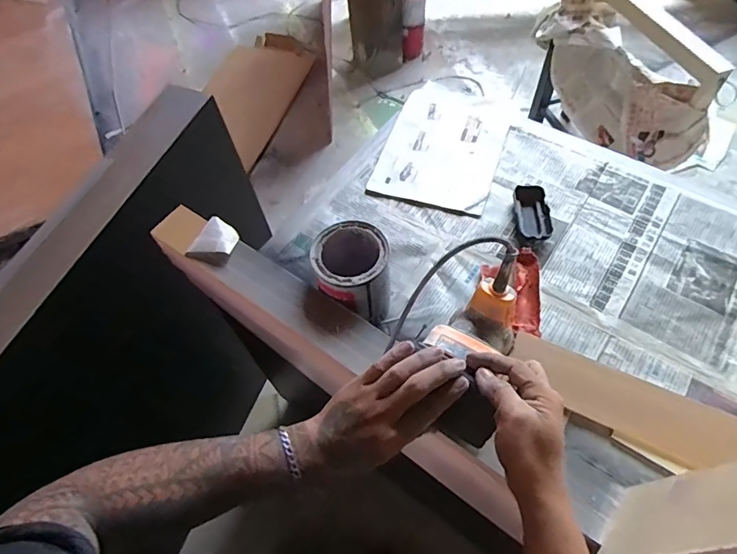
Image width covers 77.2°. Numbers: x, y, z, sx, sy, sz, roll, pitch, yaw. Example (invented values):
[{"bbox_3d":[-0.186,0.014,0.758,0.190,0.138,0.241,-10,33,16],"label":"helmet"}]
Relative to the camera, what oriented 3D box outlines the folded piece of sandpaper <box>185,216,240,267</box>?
[{"bbox_3d":[-0.223,-0.053,0.683,0.059,0.026,0.072,15,62,13],"label":"folded piece of sandpaper"}]

